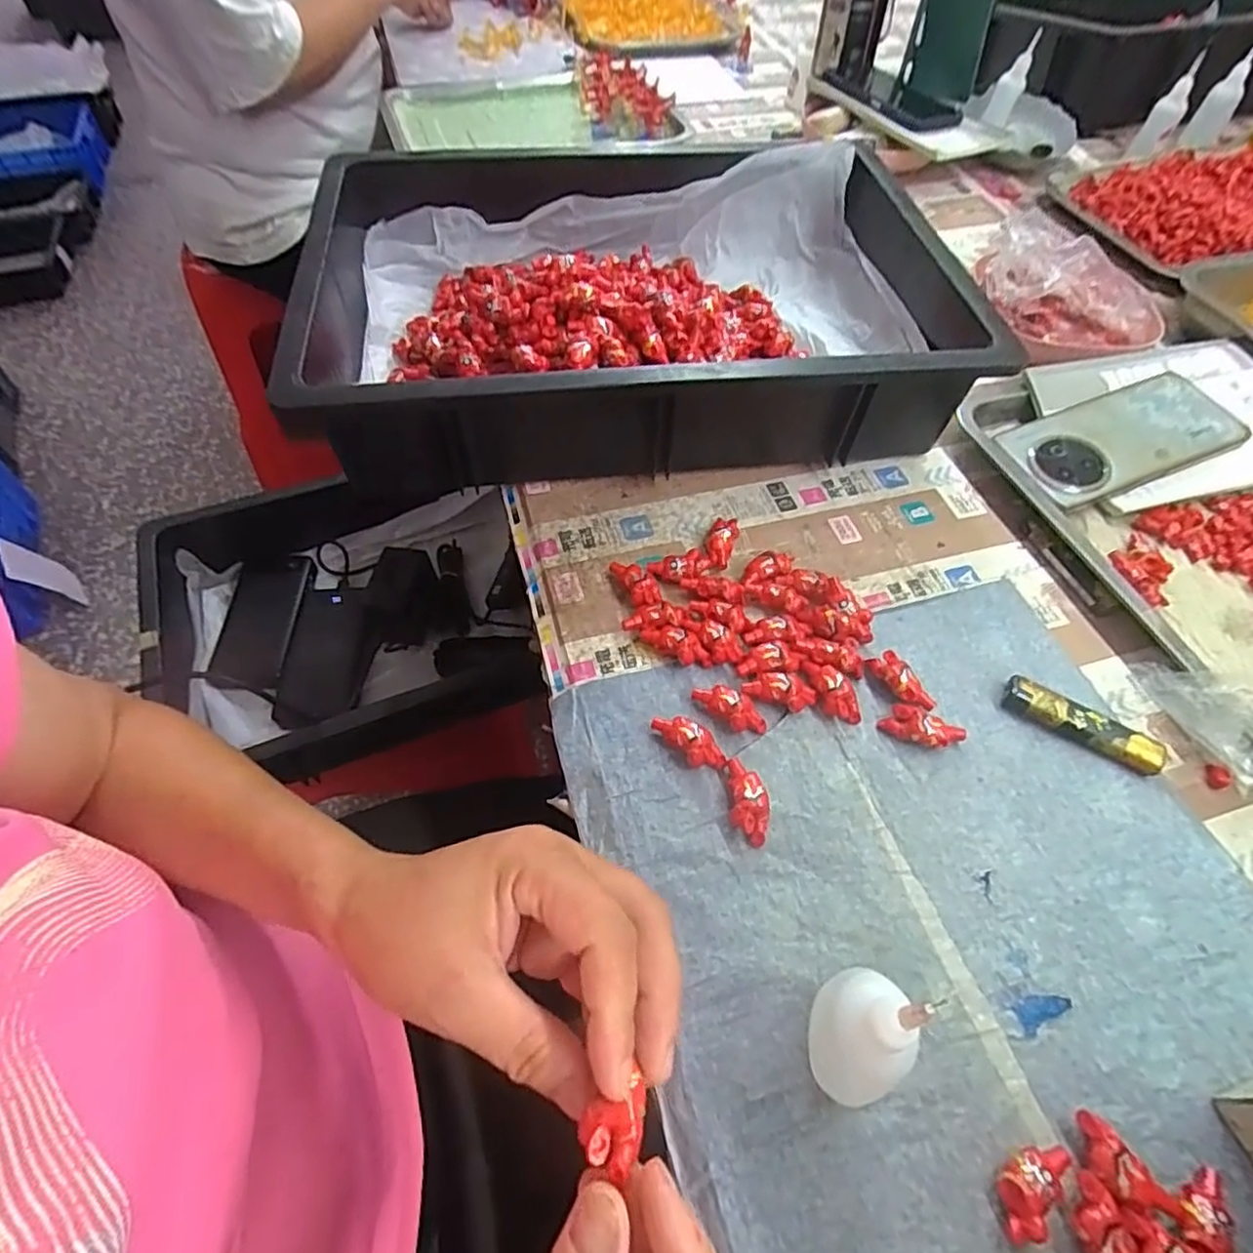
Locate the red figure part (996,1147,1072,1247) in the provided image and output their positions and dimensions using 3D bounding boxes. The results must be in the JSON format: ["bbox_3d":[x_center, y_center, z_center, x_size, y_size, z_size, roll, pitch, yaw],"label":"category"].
[{"bbox_3d":[0.153,0.211,0.251,0.018,0.012,0.038,38,63,22],"label":"red figure part"}]

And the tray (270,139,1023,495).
[{"bbox_3d":[-0.007,-0.248,0.514,0.454,0.104,0.331,-6,56,-5],"label":"tray"}]

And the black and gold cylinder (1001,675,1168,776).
[{"bbox_3d":[0.248,0.054,0.360,0.079,0.014,0.019,28,60,17],"label":"black and gold cylinder"}]

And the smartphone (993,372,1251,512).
[{"bbox_3d":[0.352,-0.134,0.469,0.157,0.010,0.076,-20,63,-7],"label":"smartphone"}]

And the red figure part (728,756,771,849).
[{"bbox_3d":[0.061,0.087,0.331,0.019,0.014,0.041,4,56,2],"label":"red figure part"}]

